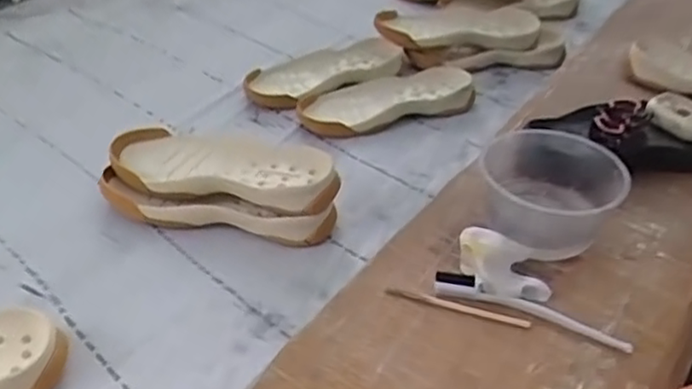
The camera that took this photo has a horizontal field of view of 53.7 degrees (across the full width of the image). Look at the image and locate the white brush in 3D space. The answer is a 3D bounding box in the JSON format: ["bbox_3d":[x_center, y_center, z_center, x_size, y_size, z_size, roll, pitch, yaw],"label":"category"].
[{"bbox_3d":[0.162,0.097,0.598,0.170,0.012,0.025,17,41,14],"label":"white brush"}]

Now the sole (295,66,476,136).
[{"bbox_3d":[0.055,-0.127,0.917,0.247,0.038,0.097,-14,42,-19],"label":"sole"}]

